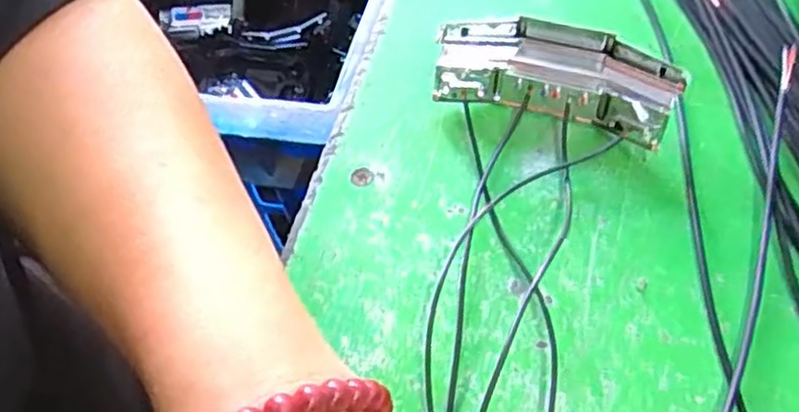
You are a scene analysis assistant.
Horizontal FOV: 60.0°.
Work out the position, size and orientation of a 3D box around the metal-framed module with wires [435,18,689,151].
[{"bbox_3d":[0.064,-0.054,0.291,0.096,0.028,0.036,16,60,14],"label":"metal-framed module with wires"}]

